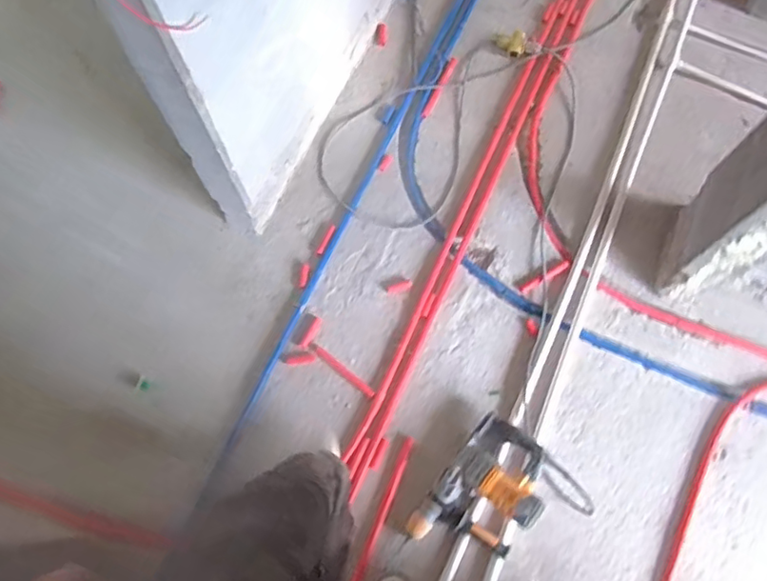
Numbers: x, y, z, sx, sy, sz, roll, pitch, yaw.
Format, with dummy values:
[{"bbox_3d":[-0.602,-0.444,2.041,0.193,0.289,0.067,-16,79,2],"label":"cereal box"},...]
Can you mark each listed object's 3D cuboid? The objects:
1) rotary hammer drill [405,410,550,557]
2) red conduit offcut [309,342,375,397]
[{"bbox_3d":[0.244,0.488,1.389,0.219,0.110,0.358,39,75,10],"label":"rotary hammer drill"},{"bbox_3d":[-0.110,0.210,1.542,0.213,0.014,0.023,39,75,10],"label":"red conduit offcut"}]

